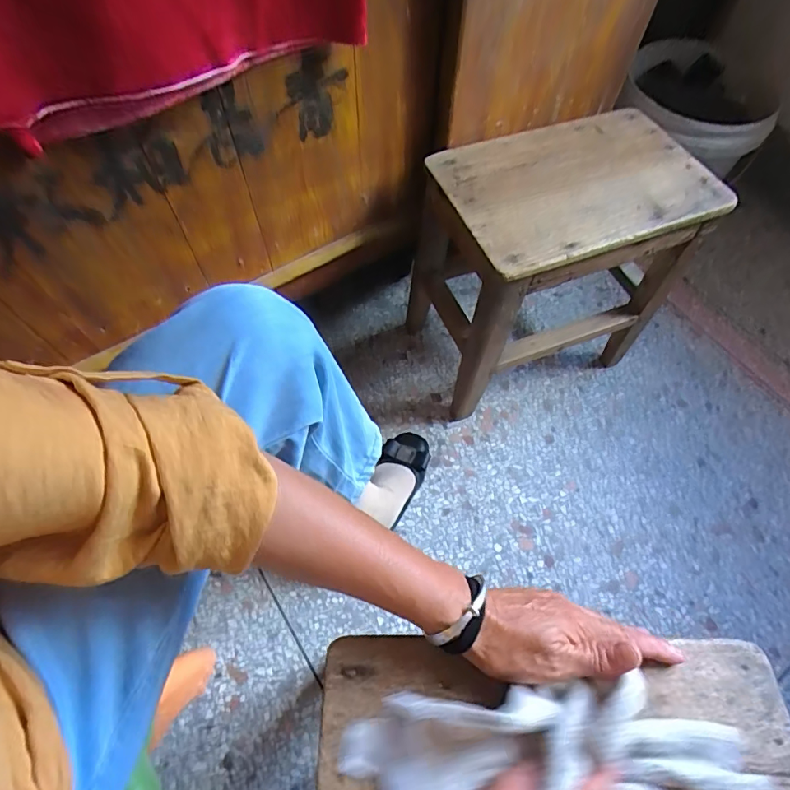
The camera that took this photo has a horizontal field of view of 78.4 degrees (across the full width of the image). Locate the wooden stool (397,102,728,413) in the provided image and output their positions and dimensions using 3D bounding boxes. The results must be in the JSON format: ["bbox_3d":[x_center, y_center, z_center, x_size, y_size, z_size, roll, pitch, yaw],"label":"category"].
[{"bbox_3d":[0.210,-0.183,0.706,0.322,0.304,0.222,-19,63,-12],"label":"wooden stool"}]

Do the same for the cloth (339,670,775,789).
[{"bbox_3d":[0.091,0.267,0.258,0.239,0.043,0.177,3,61,0],"label":"cloth"}]

